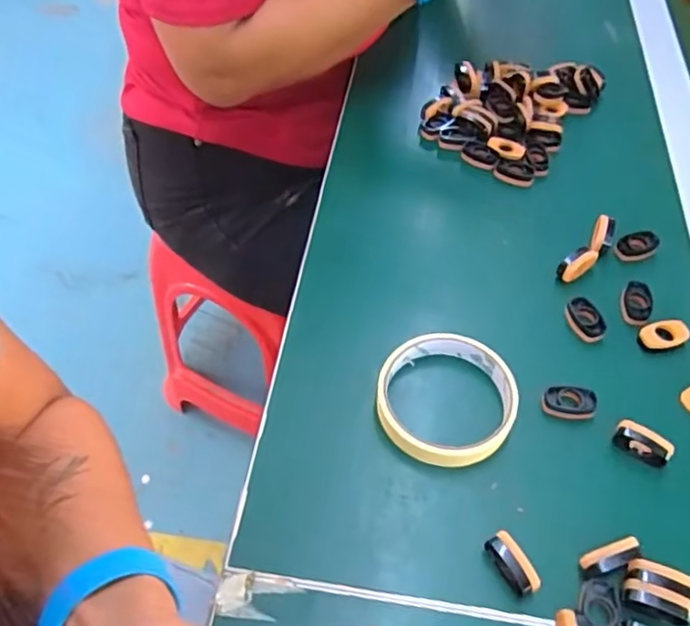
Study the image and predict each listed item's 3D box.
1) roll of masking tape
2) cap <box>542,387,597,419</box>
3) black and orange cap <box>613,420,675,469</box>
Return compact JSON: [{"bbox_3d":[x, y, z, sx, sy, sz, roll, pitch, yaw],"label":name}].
[{"bbox_3d":[0.063,0.053,0.396,0.084,0.018,0.087,0,53,0],"label":"roll of masking tape"},{"bbox_3d":[0.141,0.056,0.396,0.031,0.012,0.018,9,53,6],"label":"cap"},{"bbox_3d":[0.179,0.078,0.380,0.033,0.020,0.011,29,58,19],"label":"black and orange cap"}]

